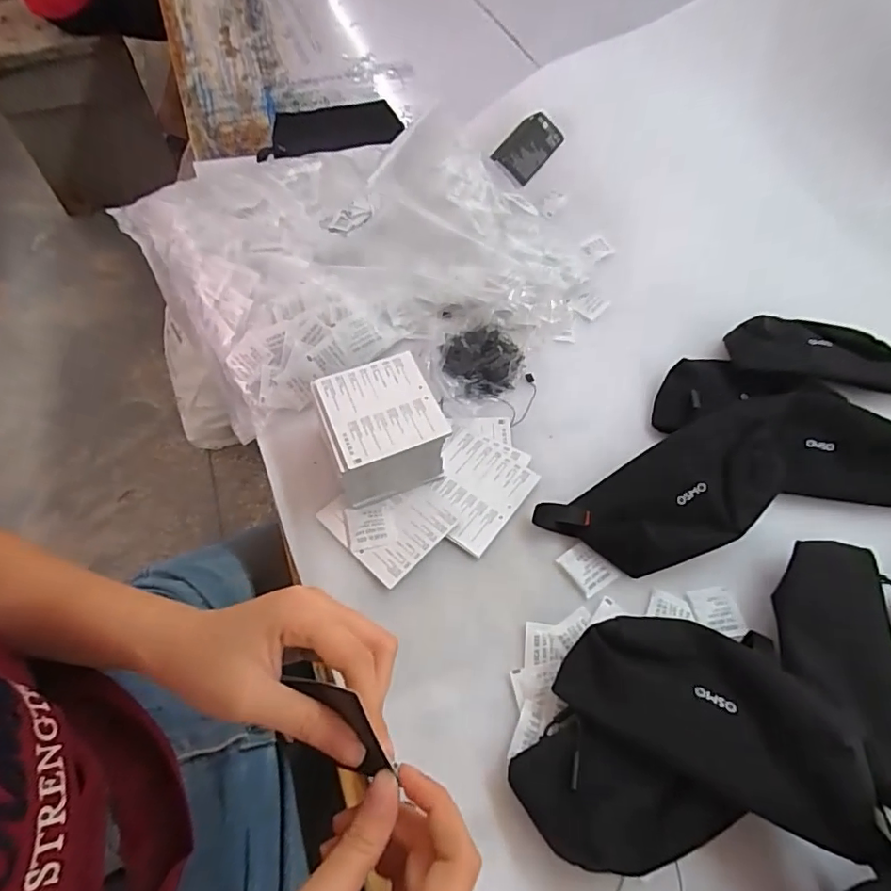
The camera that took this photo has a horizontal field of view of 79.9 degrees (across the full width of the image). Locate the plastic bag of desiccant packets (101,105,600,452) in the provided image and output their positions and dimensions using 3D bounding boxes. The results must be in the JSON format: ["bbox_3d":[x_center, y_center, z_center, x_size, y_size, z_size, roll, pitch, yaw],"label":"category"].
[{"bbox_3d":[-0.081,-0.226,0.614,0.528,0.075,0.367,-16,60,-10],"label":"plastic bag of desiccant packets"}]

